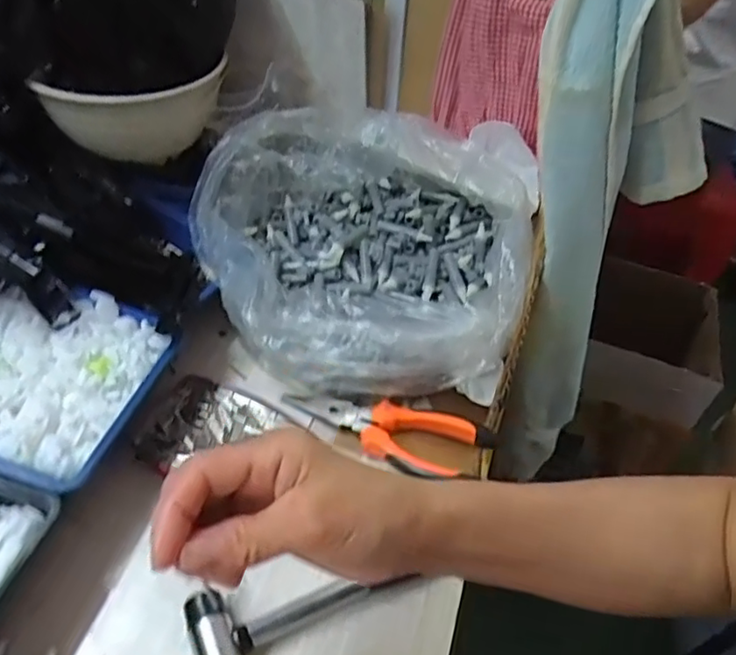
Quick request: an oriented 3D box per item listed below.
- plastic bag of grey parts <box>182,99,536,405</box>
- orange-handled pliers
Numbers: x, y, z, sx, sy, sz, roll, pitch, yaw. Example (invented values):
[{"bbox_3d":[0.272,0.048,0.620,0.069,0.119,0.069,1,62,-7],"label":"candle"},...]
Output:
[{"bbox_3d":[-0.010,-0.068,0.488,0.270,0.113,0.218,9,44,5],"label":"plastic bag of grey parts"},{"bbox_3d":[0.012,0.073,0.438,0.149,0.025,0.049,16,45,11],"label":"orange-handled pliers"}]

